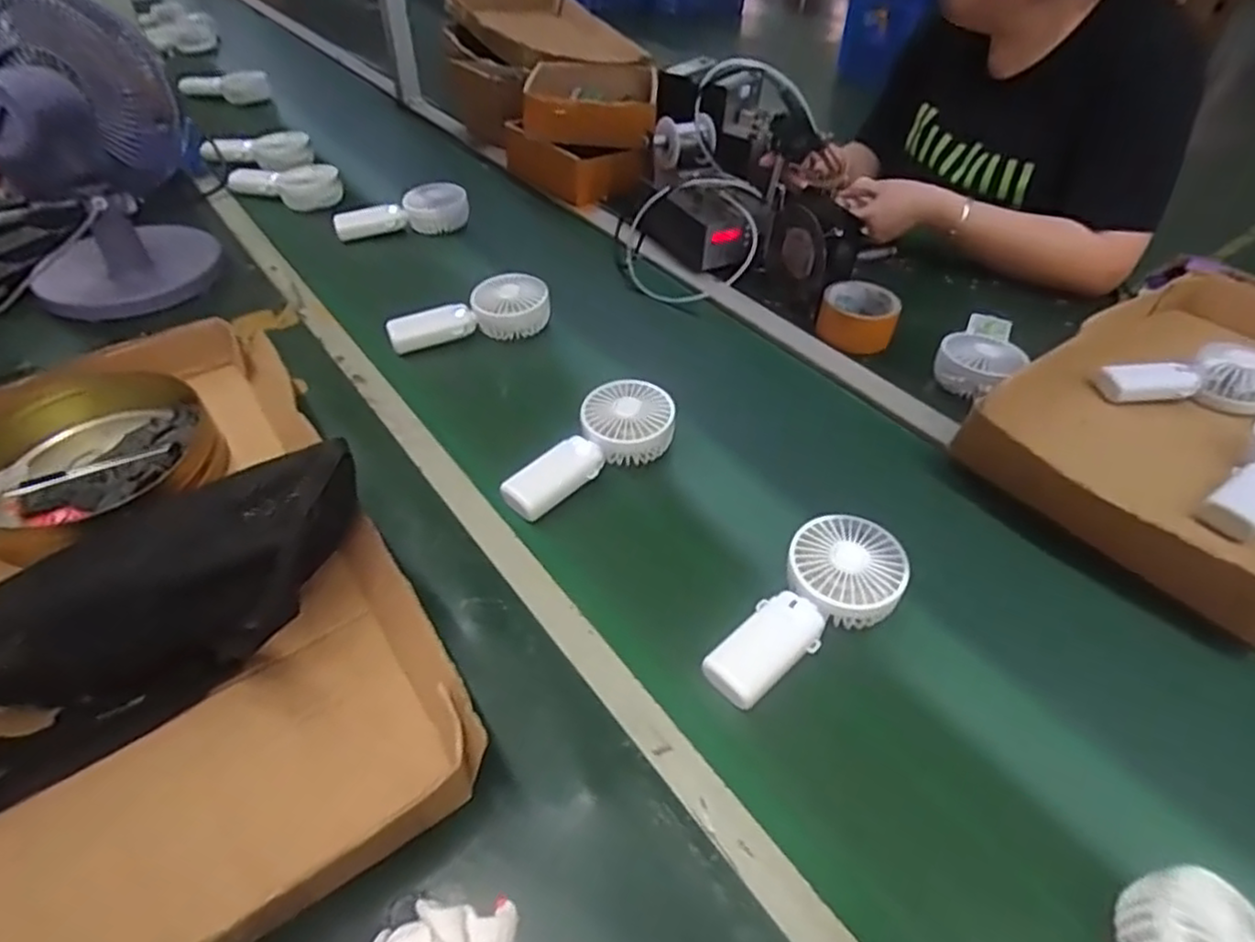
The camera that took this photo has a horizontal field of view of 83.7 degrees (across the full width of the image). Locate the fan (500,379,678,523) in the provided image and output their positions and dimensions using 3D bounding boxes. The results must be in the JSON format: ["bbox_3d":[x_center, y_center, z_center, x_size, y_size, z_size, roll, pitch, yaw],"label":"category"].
[{"bbox_3d":[-0.037,-0.020,0.660,0.079,0.047,0.182,34,53,30],"label":"fan"}]

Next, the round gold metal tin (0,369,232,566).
[{"bbox_3d":[-0.469,-0.008,0.616,0.199,0.058,0.207,0,44,0],"label":"round gold metal tin"}]

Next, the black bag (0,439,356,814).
[{"bbox_3d":[-0.350,0.110,0.468,0.379,0.099,0.141,-38,55,-19],"label":"black bag"}]

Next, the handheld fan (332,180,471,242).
[{"bbox_3d":[-0.328,-0.370,1.036,0.188,0.066,0.063,-28,51,-27],"label":"handheld fan"}]

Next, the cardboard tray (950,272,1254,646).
[{"bbox_3d":[0.591,-0.052,0.699,0.506,0.059,0.303,-29,51,-27],"label":"cardboard tray"}]

